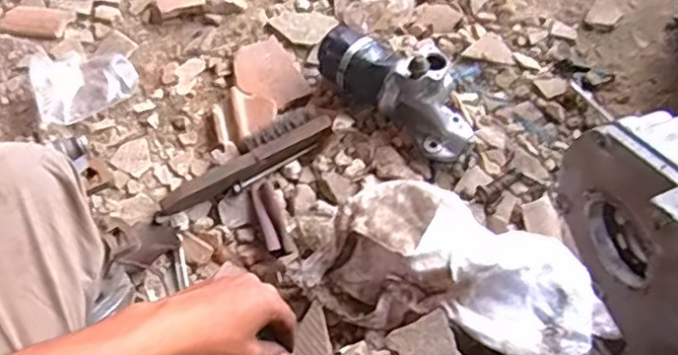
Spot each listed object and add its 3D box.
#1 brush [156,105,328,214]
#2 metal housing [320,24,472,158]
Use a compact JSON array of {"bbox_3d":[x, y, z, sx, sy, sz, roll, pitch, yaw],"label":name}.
[{"bbox_3d":[-0.119,-0.022,0.784,0.228,0.034,0.049,-32,69,-18],"label":"brush"},{"bbox_3d":[0.084,-0.126,0.815,0.232,0.103,0.104,35,65,14],"label":"metal housing"}]

